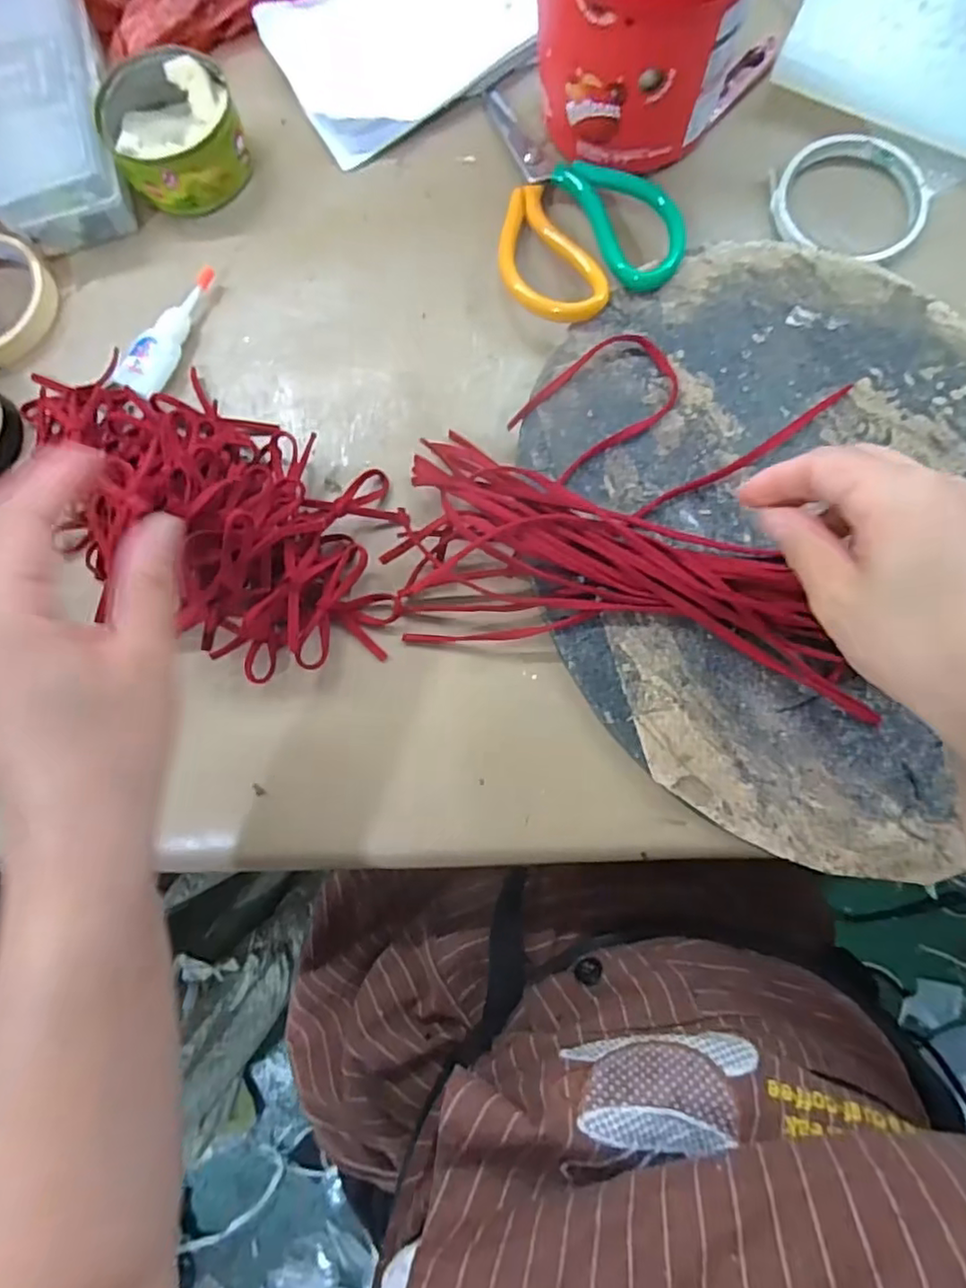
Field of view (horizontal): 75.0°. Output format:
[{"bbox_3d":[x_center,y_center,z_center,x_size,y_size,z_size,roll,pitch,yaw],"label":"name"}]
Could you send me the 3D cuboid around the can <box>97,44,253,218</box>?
[{"bbox_3d":[-0.195,-0.328,0.403,0.079,0.046,0.081,-1,81,4],"label":"can"}]

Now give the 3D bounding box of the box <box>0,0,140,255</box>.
[{"bbox_3d":[-0.281,-0.342,0.408,0.078,0.049,0.157,-13,80,2],"label":"box"}]

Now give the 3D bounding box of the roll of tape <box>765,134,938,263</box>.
[{"bbox_3d":[0.219,-0.266,0.380,0.091,0.014,0.085,-1,81,4],"label":"roll of tape"}]

